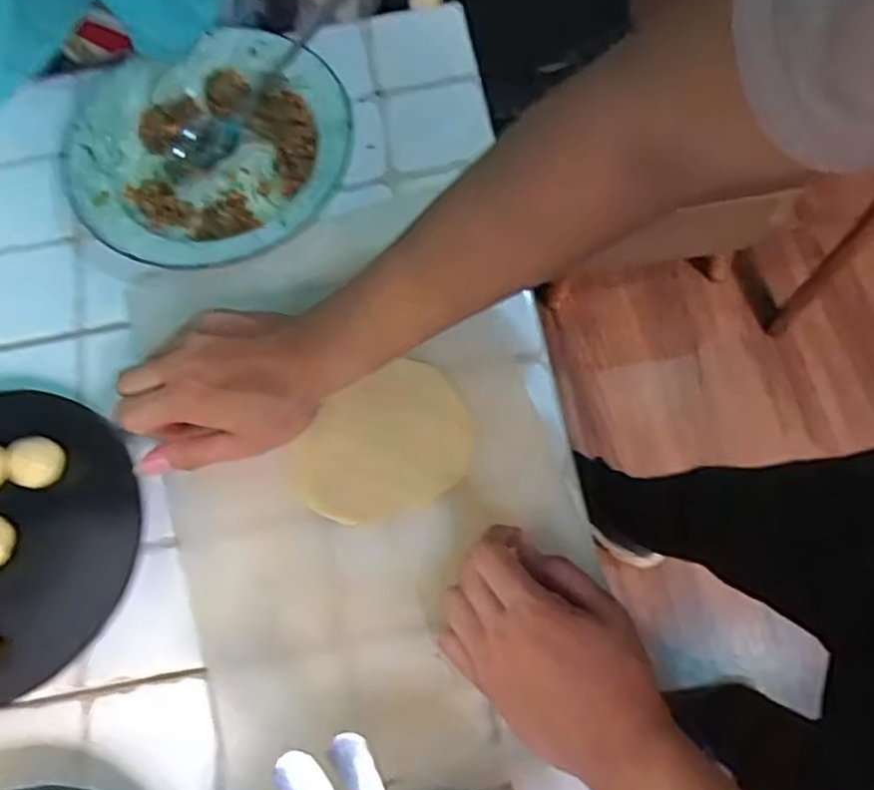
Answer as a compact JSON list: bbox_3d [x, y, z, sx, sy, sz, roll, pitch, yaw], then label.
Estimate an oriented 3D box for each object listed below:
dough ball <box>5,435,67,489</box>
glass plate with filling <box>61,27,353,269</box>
[{"bbox_3d":[-0.267,0.045,0.512,0.027,0.026,0.033,21,71,11],"label":"dough ball"},{"bbox_3d":[-0.173,-0.184,0.594,0.211,0.037,0.193,-1,69,3],"label":"glass plate with filling"}]

